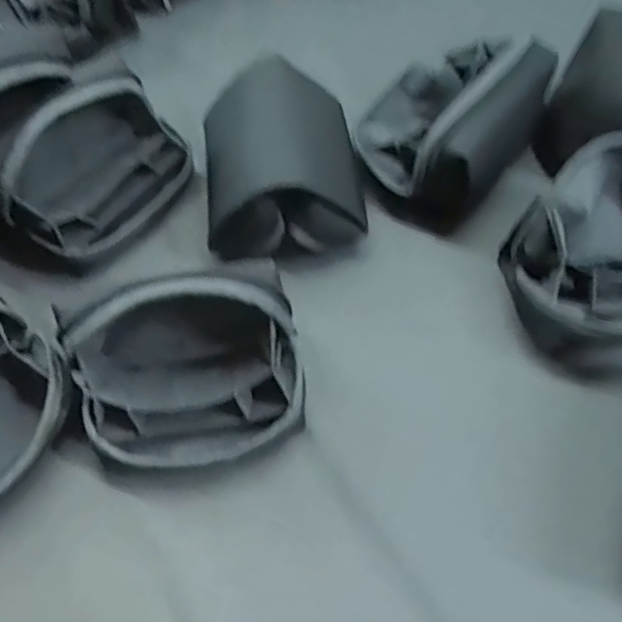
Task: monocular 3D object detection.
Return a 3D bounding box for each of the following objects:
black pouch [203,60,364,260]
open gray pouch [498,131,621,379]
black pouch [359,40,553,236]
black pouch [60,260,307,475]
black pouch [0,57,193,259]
[{"bbox_3d":[-0.027,-0.134,0.552,0.136,0.091,0.155,-7,60,-1],"label":"black pouch"},{"bbox_3d":[0.248,-0.042,0.503,0.157,0.117,0.172,33,67,20],"label":"open gray pouch"},{"bbox_3d":[0.120,-0.180,0.583,0.139,0.120,0.156,29,66,19],"label":"black pouch"},{"bbox_3d":[-0.090,0.036,0.450,0.163,0.110,0.120,-7,60,0],"label":"black pouch"},{"bbox_3d":[-0.198,-0.135,0.551,0.091,0.126,0.164,34,67,21],"label":"black pouch"}]

